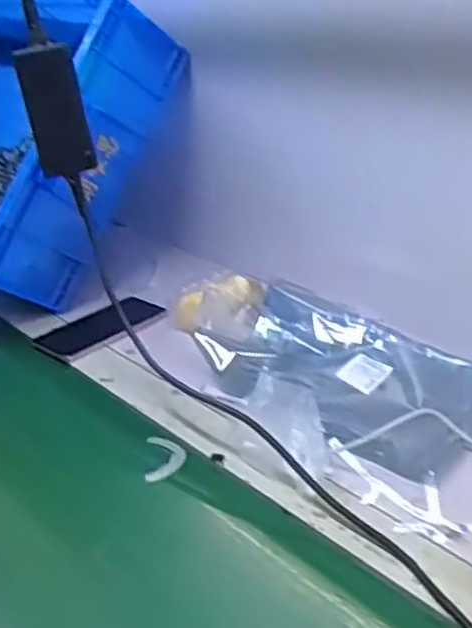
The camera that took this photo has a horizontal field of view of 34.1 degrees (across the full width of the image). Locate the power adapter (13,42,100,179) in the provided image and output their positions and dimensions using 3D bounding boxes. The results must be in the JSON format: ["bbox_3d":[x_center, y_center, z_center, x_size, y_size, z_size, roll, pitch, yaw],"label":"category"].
[{"bbox_3d":[-0.161,-0.183,0.695,0.055,0.113,0.029,-9,27,-9],"label":"power adapter"}]

